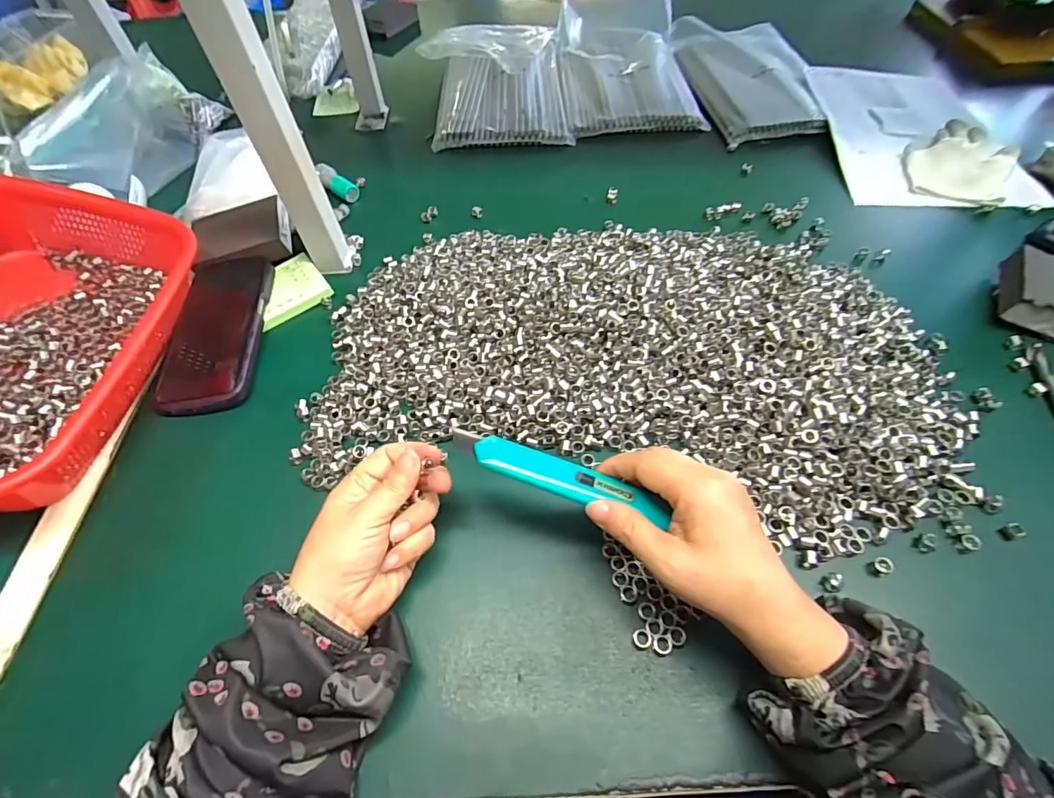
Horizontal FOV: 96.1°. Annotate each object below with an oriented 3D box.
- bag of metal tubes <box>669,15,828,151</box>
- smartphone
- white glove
[{"bbox_3d":[0.316,-0.471,0.688,0.167,0.024,0.331,-3,55,0],"label":"bag of metal tubes"},{"bbox_3d":[-0.281,-0.066,0.432,0.077,0.016,0.164,-6,55,-2],"label":"smartphone"},{"bbox_3d":[0.499,-0.274,0.550,0.104,0.021,0.148,32,63,21],"label":"white glove"}]

